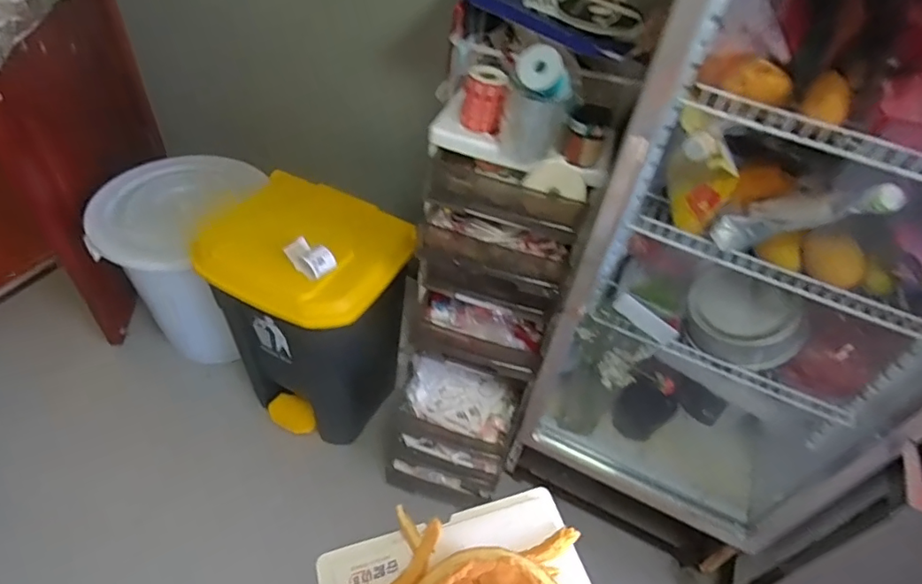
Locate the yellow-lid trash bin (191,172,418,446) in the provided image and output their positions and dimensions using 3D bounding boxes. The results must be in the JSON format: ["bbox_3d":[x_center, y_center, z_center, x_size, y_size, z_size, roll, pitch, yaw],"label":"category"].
[{"bbox_3d":[-0.371,0.070,1.472,0.414,0.659,0.367,19,49,13],"label":"yellow-lid trash bin"}]

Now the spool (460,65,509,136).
[{"bbox_3d":[0.040,-0.337,0.949,0.075,0.097,0.060,5,48,1],"label":"spool"}]

